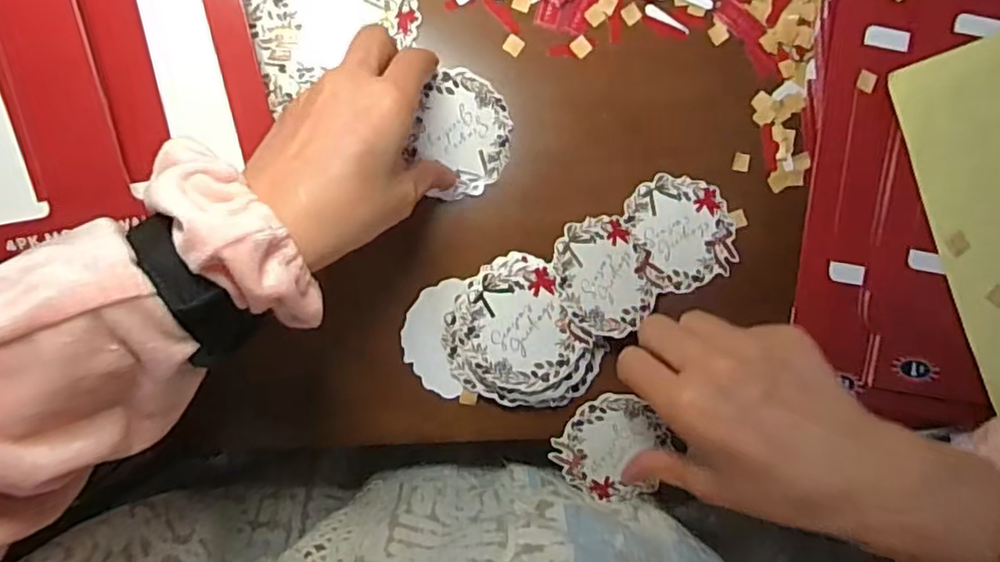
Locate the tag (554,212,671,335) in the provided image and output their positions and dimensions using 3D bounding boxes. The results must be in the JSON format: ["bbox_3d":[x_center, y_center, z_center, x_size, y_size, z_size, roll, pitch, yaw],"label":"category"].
[{"bbox_3d":[0.060,-0.003,0.358,0.065,0.004,0.065,-41,96,-24],"label":"tag"}]

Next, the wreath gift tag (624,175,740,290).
[{"bbox_3d":[0.109,-0.029,0.373,0.063,0.008,0.066,-8,92,-3],"label":"wreath gift tag"}]

